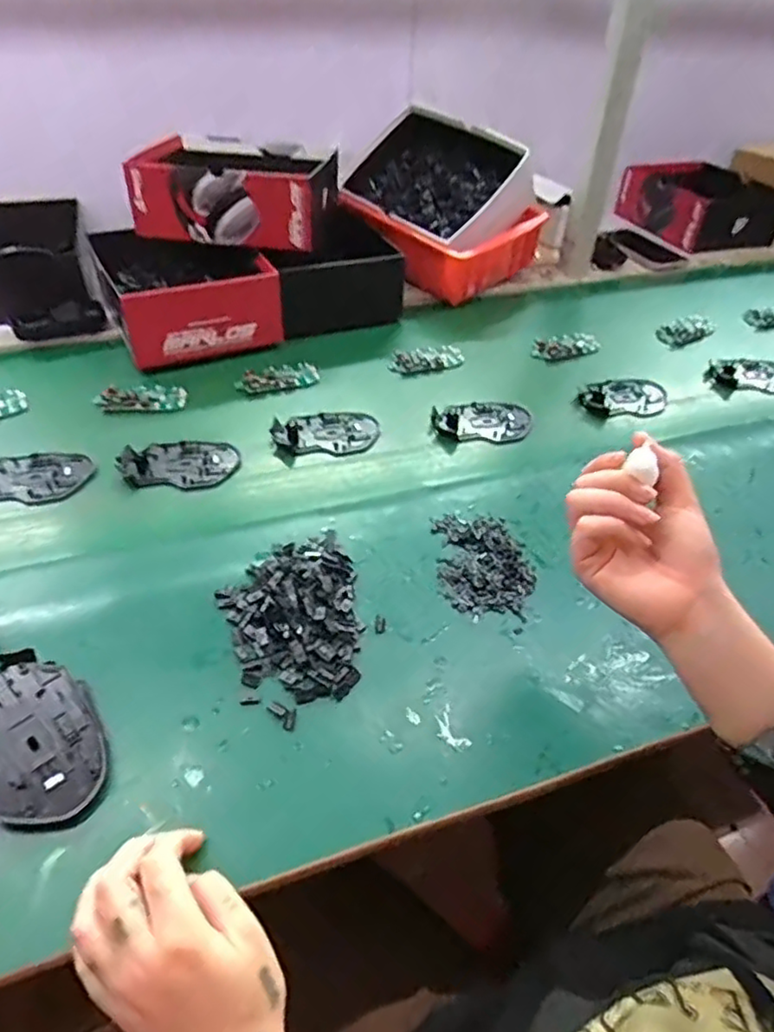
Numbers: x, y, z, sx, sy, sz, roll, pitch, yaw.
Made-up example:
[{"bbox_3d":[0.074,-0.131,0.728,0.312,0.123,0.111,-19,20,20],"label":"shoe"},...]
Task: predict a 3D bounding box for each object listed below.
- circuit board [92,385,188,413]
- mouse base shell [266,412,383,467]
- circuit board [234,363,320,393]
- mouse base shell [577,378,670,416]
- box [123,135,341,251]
[{"bbox_3d":[-0.281,-0.136,0.741,0.096,0.008,0.040,-4,44,-7],"label":"circuit board"},{"bbox_3d":[-0.067,-0.092,0.719,0.119,0.012,0.076,-15,47,-17],"label":"mouse base shell"},{"bbox_3d":[-0.132,-0.167,0.789,0.099,0.013,0.038,-15,47,-17],"label":"circuit board"},{"bbox_3d":[0.293,-0.150,0.814,0.102,0.022,0.080,6,44,4],"label":"mouse base shell"},{"bbox_3d":[-0.214,-0.453,0.895,0.266,0.088,0.202,8,44,6],"label":"box"}]

